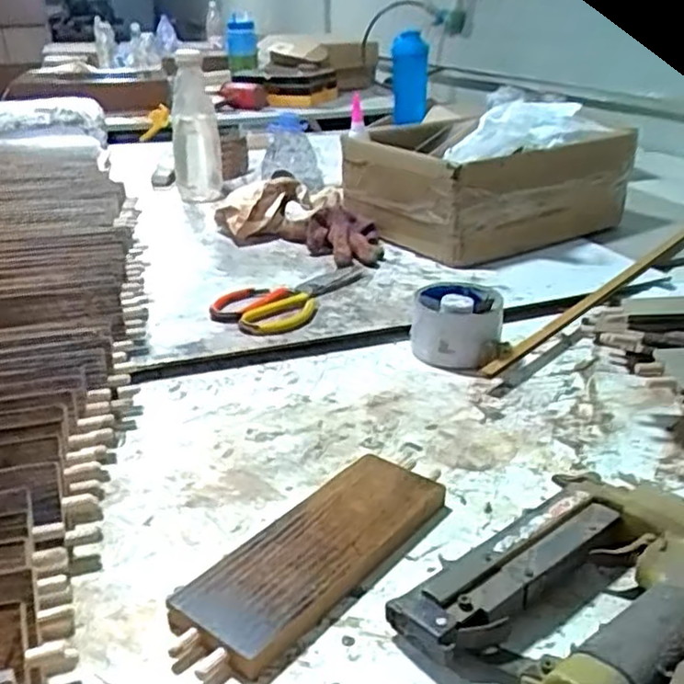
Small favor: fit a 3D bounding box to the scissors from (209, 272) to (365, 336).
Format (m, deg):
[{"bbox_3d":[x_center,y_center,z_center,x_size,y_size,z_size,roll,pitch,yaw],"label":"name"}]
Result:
[{"bbox_3d":[-0.066,-0.044,0.789,0.110,0.019,0.184,10,26,20],"label":"scissors"}]

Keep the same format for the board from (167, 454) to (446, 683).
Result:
[{"bbox_3d":[-0.016,0.126,0.436,0.069,0.018,0.201,17,29,33],"label":"board"}]

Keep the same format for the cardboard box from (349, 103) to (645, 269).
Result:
[{"bbox_3d":[0.180,-0.221,1.009,0.298,0.128,0.281,-14,28,-29],"label":"cardboard box"}]

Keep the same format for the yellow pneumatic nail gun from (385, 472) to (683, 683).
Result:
[{"bbox_3d":[0.127,0.135,0.388,0.193,0.042,0.124,-18,30,-35],"label":"yellow pneumatic nail gun"}]

